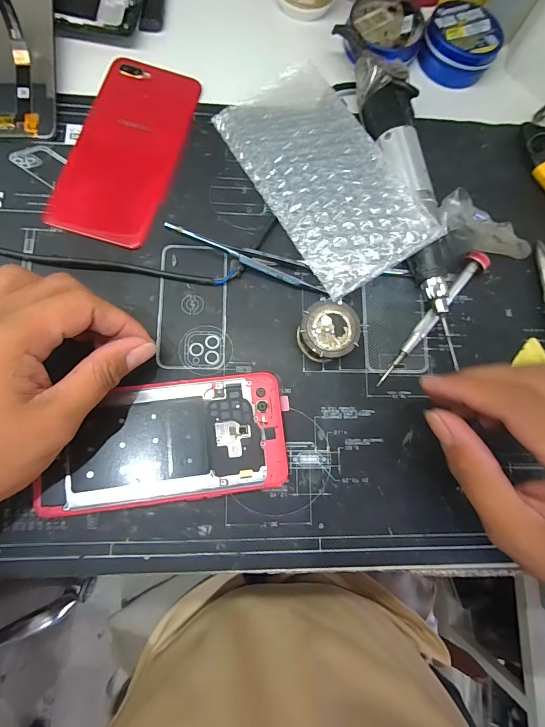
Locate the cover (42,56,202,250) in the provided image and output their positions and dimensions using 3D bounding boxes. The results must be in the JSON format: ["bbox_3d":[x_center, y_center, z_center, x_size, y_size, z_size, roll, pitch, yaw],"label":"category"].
[{"bbox_3d":[-0.108,-0.160,0.269,0.074,0.008,0.149,16,79,-1],"label":"cover"}]

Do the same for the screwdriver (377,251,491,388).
[{"bbox_3d":[0.113,-0.033,0.258,0.016,0.015,0.119,41,79,3],"label":"screwdriver"}]

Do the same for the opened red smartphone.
[{"bbox_3d":[-0.066,0.049,0.230,0.148,0.005,0.074,-6,82,-6],"label":"opened red smartphone"}]

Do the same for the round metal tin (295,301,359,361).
[{"bbox_3d":[0.037,-0.021,0.247,0.037,0.023,0.038,1,80,-4],"label":"round metal tin"}]

